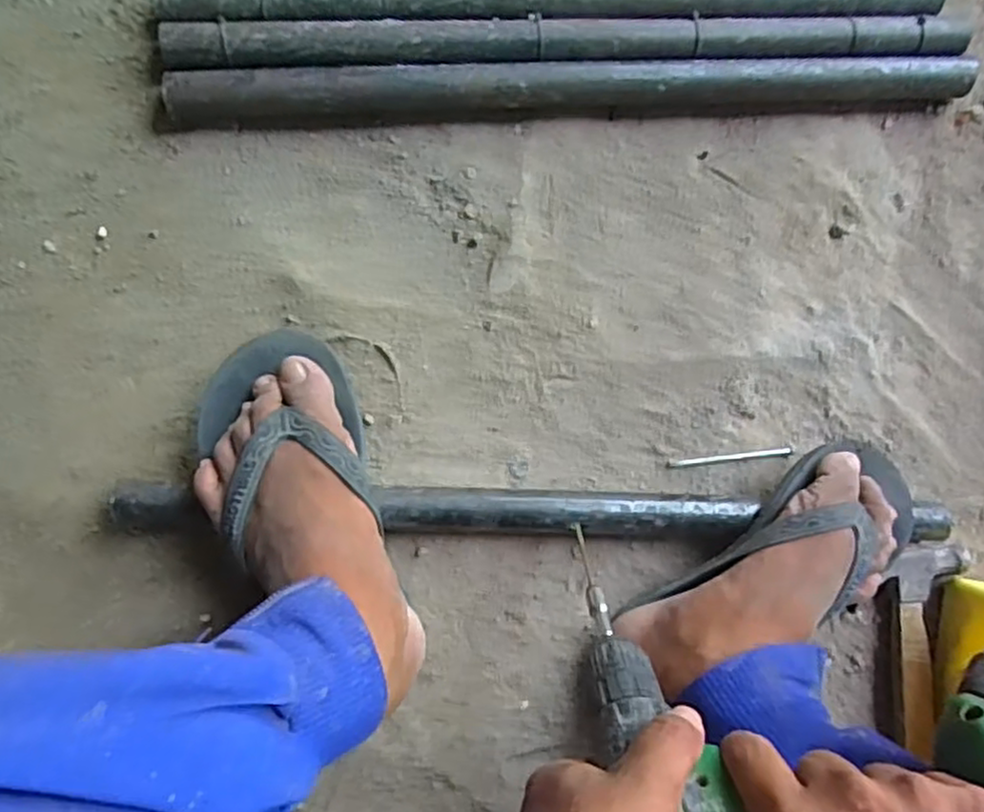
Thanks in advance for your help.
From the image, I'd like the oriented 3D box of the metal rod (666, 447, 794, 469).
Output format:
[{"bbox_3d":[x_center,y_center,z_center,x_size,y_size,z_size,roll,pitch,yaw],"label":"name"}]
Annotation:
[{"bbox_3d":[0.181,0.040,0.550,0.097,0.008,0.006,-6,88,-6],"label":"metal rod"}]

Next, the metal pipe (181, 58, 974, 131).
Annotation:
[{"bbox_3d":[0.071,-0.233,0.534,0.589,0.035,0.033,-4,88,-6],"label":"metal pipe"}]

